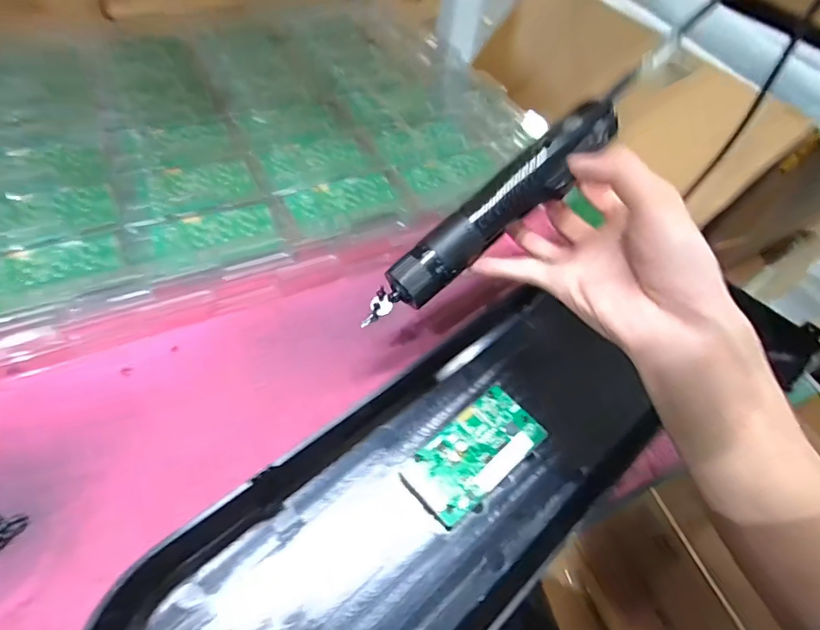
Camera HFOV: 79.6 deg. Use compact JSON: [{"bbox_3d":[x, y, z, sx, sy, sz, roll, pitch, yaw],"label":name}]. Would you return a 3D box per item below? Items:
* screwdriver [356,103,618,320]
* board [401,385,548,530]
[{"bbox_3d":[0.061,-0.070,0.332,0.215,0.029,0.034,-41,66,-7],"label":"screwdriver"},{"bbox_3d":[0.043,0.089,0.325,0.093,0.008,0.048,-35,65,-25],"label":"board"}]

